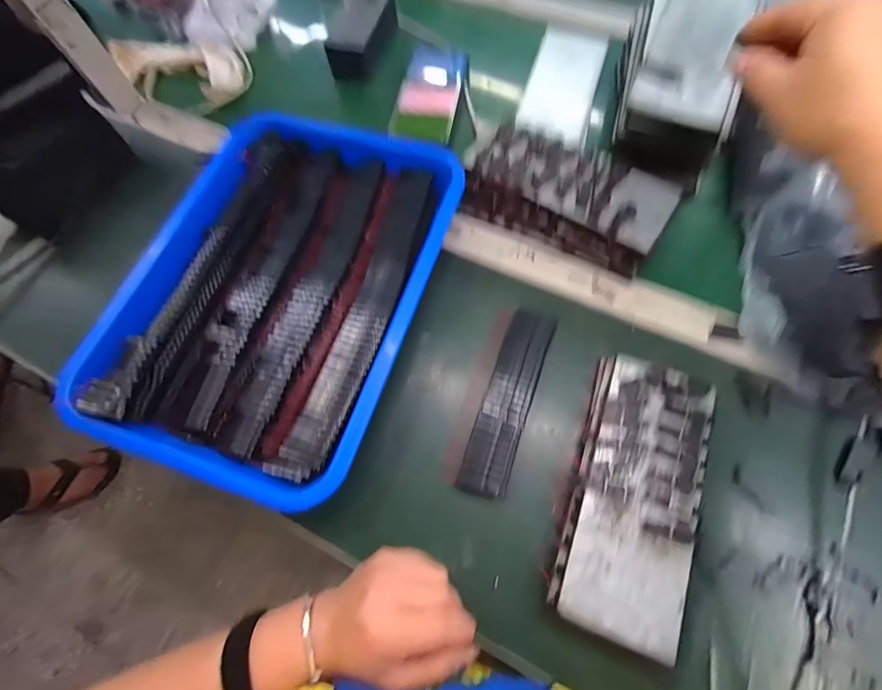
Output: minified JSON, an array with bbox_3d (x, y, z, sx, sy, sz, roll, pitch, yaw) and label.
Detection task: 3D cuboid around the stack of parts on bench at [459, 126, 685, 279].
[{"bbox_3d":[0.122,-0.146,0.429,0.193,0.041,0.094,26,72,14],"label":"stack of parts on bench"}]

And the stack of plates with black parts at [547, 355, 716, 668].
[{"bbox_3d":[0.150,0.113,0.336,0.094,0.031,0.199,18,70,12],"label":"stack of plates with black parts"}]

